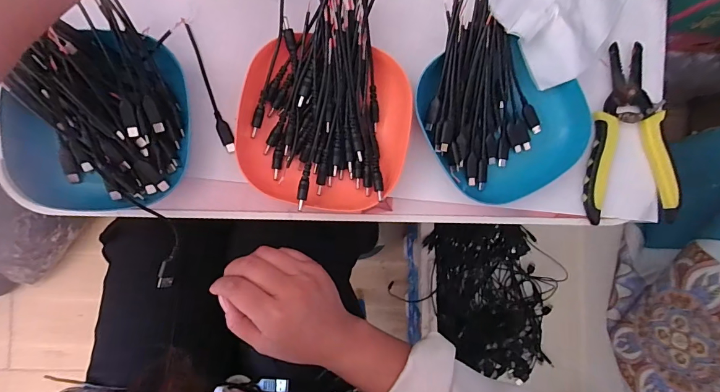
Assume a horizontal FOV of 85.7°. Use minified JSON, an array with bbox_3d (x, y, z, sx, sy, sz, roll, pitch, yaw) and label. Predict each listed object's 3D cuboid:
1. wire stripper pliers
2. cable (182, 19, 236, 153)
[{"bbox_3d":[0.252,-0.060,0.363,0.082,0.018,0.162,-1,90,-5],"label":"wire stripper pliers"},{"bbox_3d":[-0.132,-0.094,0.336,0.010,0.005,0.117,-19,91,-4],"label":"cable"}]

